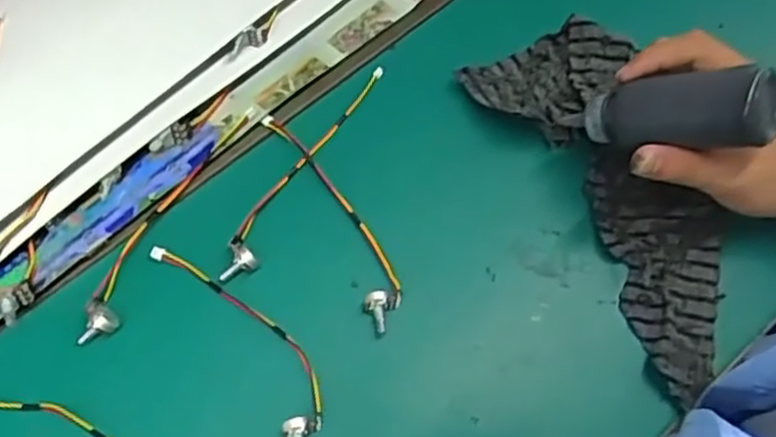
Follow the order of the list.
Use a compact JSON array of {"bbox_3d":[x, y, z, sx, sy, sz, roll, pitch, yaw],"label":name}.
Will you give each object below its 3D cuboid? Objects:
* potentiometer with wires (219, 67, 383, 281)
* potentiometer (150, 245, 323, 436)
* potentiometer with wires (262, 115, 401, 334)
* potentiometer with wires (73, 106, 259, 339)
[{"bbox_3d":[-0.056,-0.035,0.493,0.022,0.010,0.178,27,71,8],"label":"potentiometer with wires"},{"bbox_3d":[-0.085,0.069,0.452,0.039,0.020,0.157,-39,76,-15],"label":"potentiometer"},{"bbox_3d":[-0.032,-0.005,0.478,0.028,0.018,0.161,-26,73,-11],"label":"potentiometer with wires"},{"bbox_3d":[-0.137,-0.003,0.468,0.024,0.011,0.176,27,71,7],"label":"potentiometer with wires"}]

